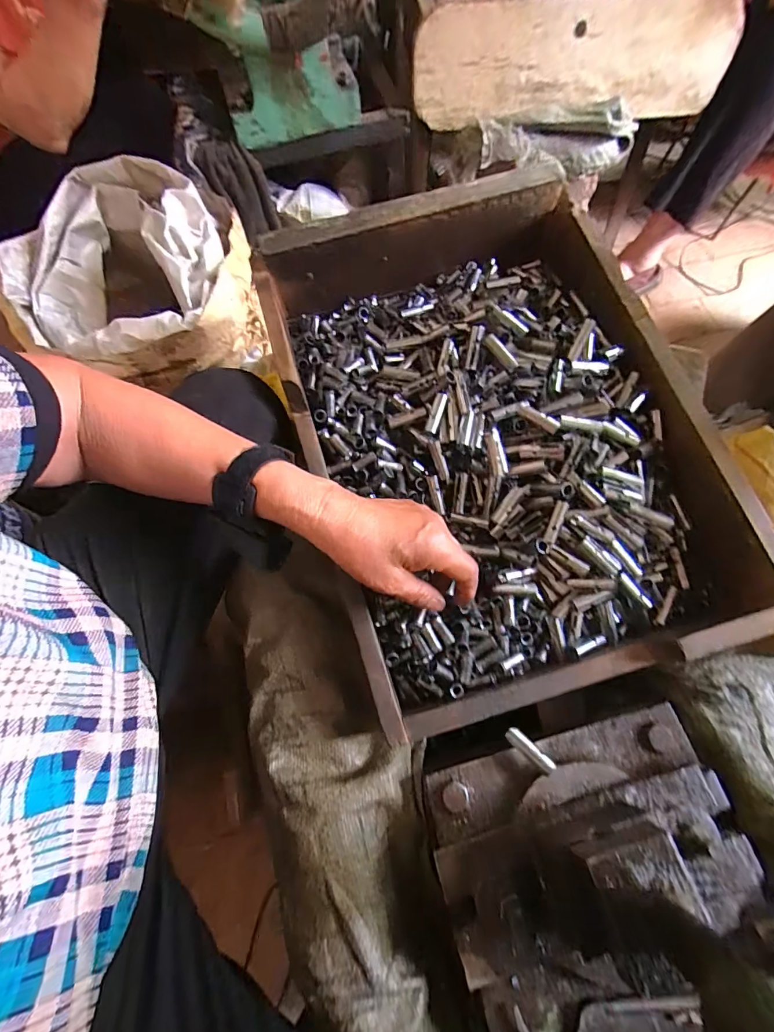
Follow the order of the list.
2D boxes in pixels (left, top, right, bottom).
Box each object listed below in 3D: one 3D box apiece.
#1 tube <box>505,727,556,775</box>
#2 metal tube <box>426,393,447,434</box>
[{"bbox_3d":[0.109,0.178,0.319,0.038,0.011,0.011,39,74,18],"label":"tube"},{"bbox_3d":[0.045,-0.095,0.385,0.011,0.007,0.039,19,91,11],"label":"metal tube"}]

